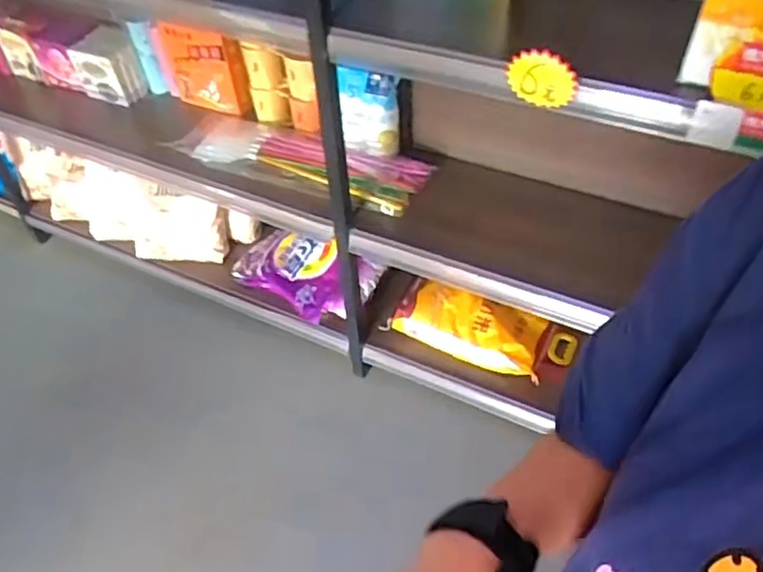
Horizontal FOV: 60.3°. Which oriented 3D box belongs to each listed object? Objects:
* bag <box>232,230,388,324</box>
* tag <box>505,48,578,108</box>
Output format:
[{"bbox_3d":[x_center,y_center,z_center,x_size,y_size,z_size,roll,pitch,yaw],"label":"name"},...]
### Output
[{"bbox_3d":[-0.212,-0.046,1.653,0.381,0.135,0.198,15,49,16],"label":"bag"},{"bbox_3d":[0.218,-0.282,0.895,0.096,0.084,0.010,22,53,18],"label":"tag"}]

